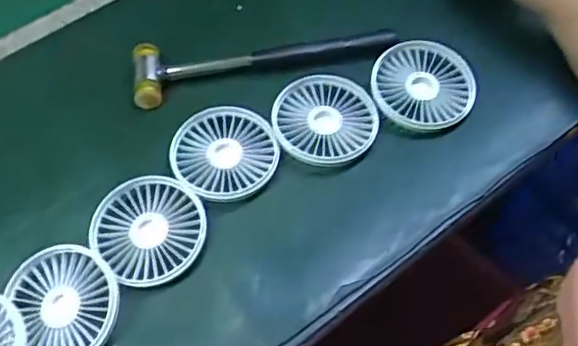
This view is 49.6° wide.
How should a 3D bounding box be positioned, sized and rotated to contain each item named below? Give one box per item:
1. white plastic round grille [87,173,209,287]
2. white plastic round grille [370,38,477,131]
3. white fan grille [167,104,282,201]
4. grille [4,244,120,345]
[{"bbox_3d":[-0.111,0.045,0.488,0.088,0.018,0.087,-2,56,3],"label":"white plastic round grille"},{"bbox_3d":[0.121,-0.079,0.557,0.088,0.024,0.093,-2,56,3],"label":"white plastic round grille"},{"bbox_3d":[-0.053,-0.015,0.527,0.086,0.019,0.088,-2,56,3],"label":"white fan grille"},{"bbox_3d":[-0.163,0.094,0.454,0.074,0.018,0.087,-23,58,-11],"label":"grille"}]

